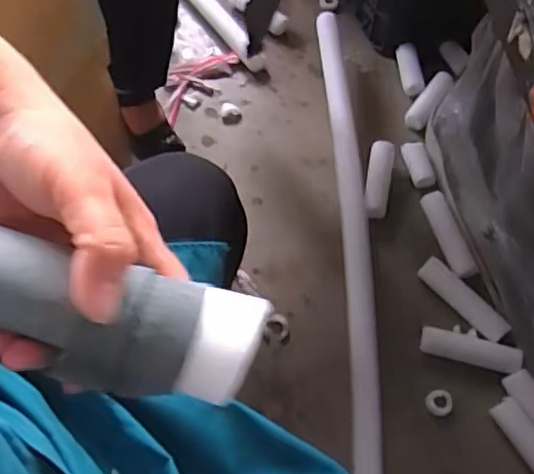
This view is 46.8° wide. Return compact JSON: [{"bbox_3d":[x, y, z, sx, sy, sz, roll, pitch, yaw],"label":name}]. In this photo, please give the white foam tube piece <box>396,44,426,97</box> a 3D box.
[{"bbox_3d":[0.306,-0.358,1.319,0.047,0.032,0.120,-9,78,-5],"label":"white foam tube piece"}]

